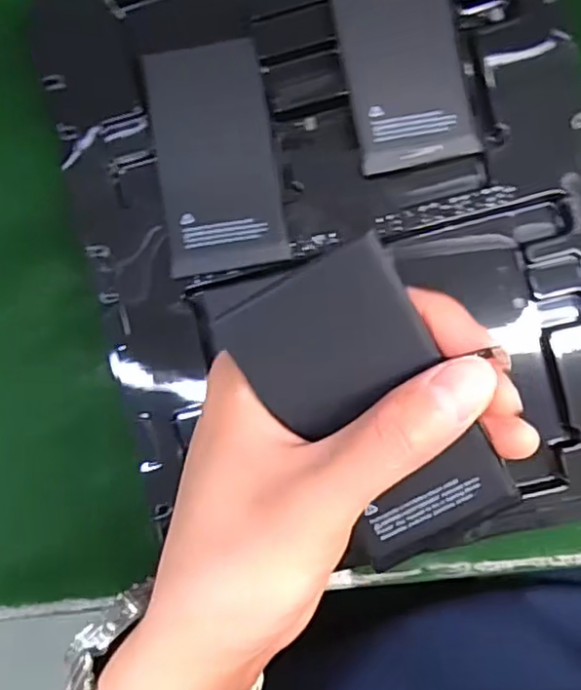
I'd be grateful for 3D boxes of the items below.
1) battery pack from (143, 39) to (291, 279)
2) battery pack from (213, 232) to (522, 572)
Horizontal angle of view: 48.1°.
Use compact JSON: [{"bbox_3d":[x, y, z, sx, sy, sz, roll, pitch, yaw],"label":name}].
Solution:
[{"bbox_3d":[-0.031,-0.080,0.273,0.050,0.005,0.095,-8,92,5],"label":"battery pack"},{"bbox_3d":[0.025,0.021,0.184,0.048,0.005,0.096,-31,109,5],"label":"battery pack"}]

